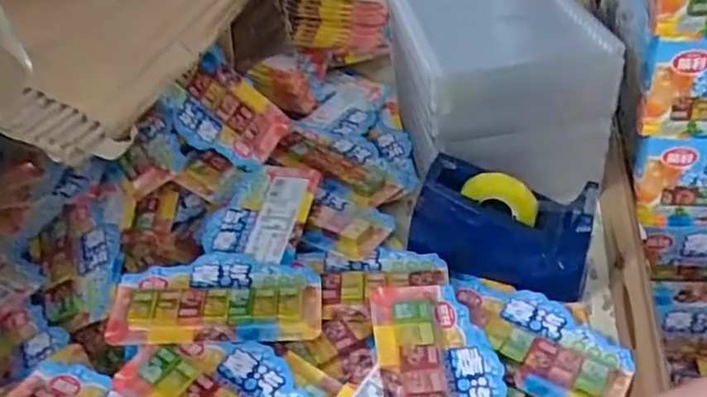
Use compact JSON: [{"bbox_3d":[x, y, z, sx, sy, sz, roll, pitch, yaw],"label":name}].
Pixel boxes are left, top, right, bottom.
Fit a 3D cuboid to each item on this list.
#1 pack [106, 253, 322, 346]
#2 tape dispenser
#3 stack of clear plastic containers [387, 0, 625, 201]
[{"bbox_3d":[-0.098,0.069,0.461,0.145,0.016,0.077,-5,40,0],"label":"pack"},{"bbox_3d":[0.111,0.016,0.485,0.136,0.073,0.053,13,43,20],"label":"tape dispenser"},{"bbox_3d":[0.121,-0.112,0.570,0.148,0.118,0.200,-8,40,-3],"label":"stack of clear plastic containers"}]

